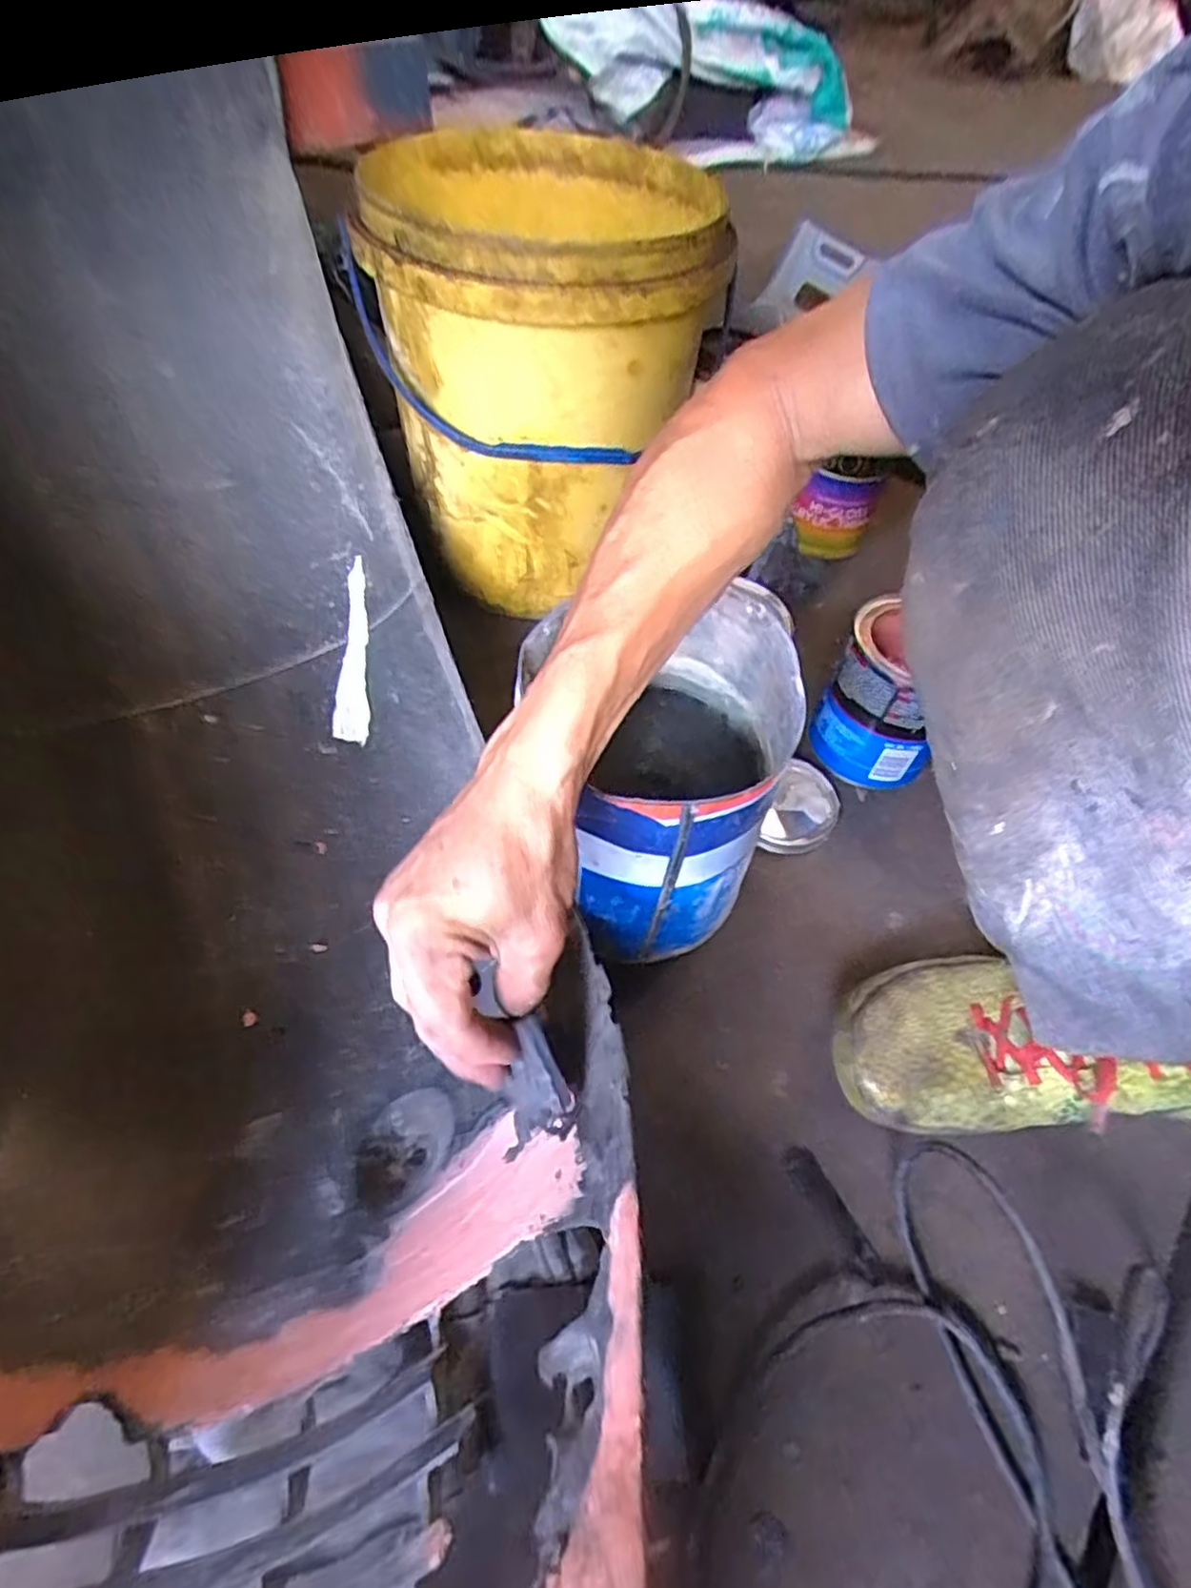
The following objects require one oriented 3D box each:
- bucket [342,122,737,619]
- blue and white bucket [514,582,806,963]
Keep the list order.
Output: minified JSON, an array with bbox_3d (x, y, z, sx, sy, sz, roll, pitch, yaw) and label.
[{"bbox_3d":[-0.047,-0.363,0.665,0.271,0.294,0.281,3,53,-3],"label":"bucket"},{"bbox_3d":[0.043,0.002,0.479,0.154,0.205,0.148,2,53,-3],"label":"blue and white bucket"}]

